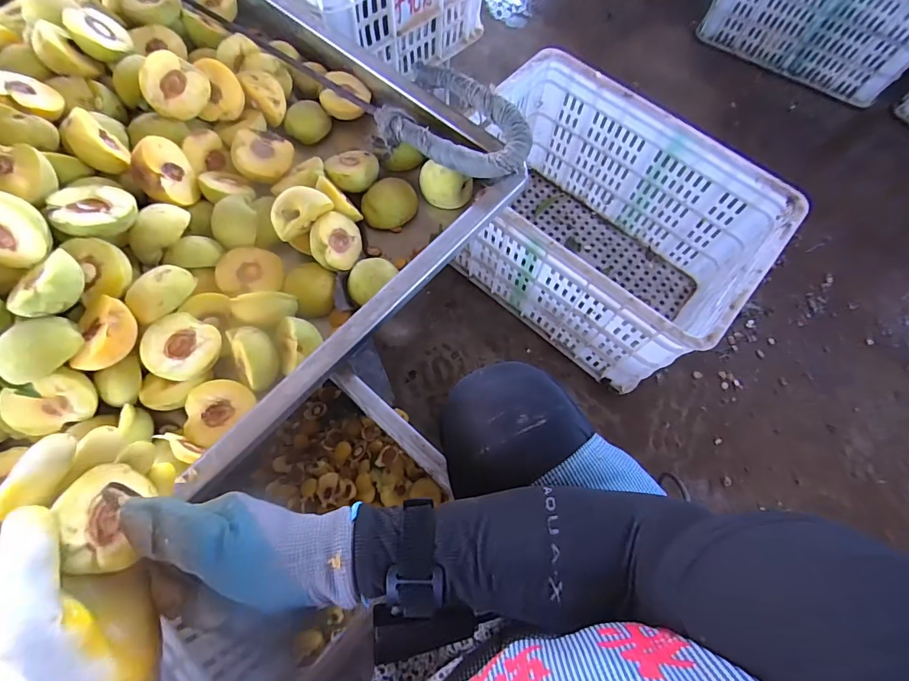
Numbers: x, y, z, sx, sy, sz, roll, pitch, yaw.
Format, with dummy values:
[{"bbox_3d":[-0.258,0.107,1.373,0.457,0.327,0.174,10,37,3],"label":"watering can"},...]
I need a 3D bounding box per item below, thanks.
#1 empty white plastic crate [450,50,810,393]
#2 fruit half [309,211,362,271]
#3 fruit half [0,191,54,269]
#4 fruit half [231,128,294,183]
[{"bbox_3d":[0.258,-0.207,0.818,0.509,0.293,0.355,39,71,12],"label":"empty white plastic crate"},{"bbox_3d":[-0.125,-0.099,0.442,0.029,0.053,0.058,-6,84,36],"label":"fruit half"},{"bbox_3d":[-0.356,-0.091,0.340,0.058,0.058,0.027,-31,40,11],"label":"fruit half"},{"bbox_3d":[-0.214,-0.203,0.476,0.061,0.028,0.061,11,68,-27],"label":"fruit half"}]

